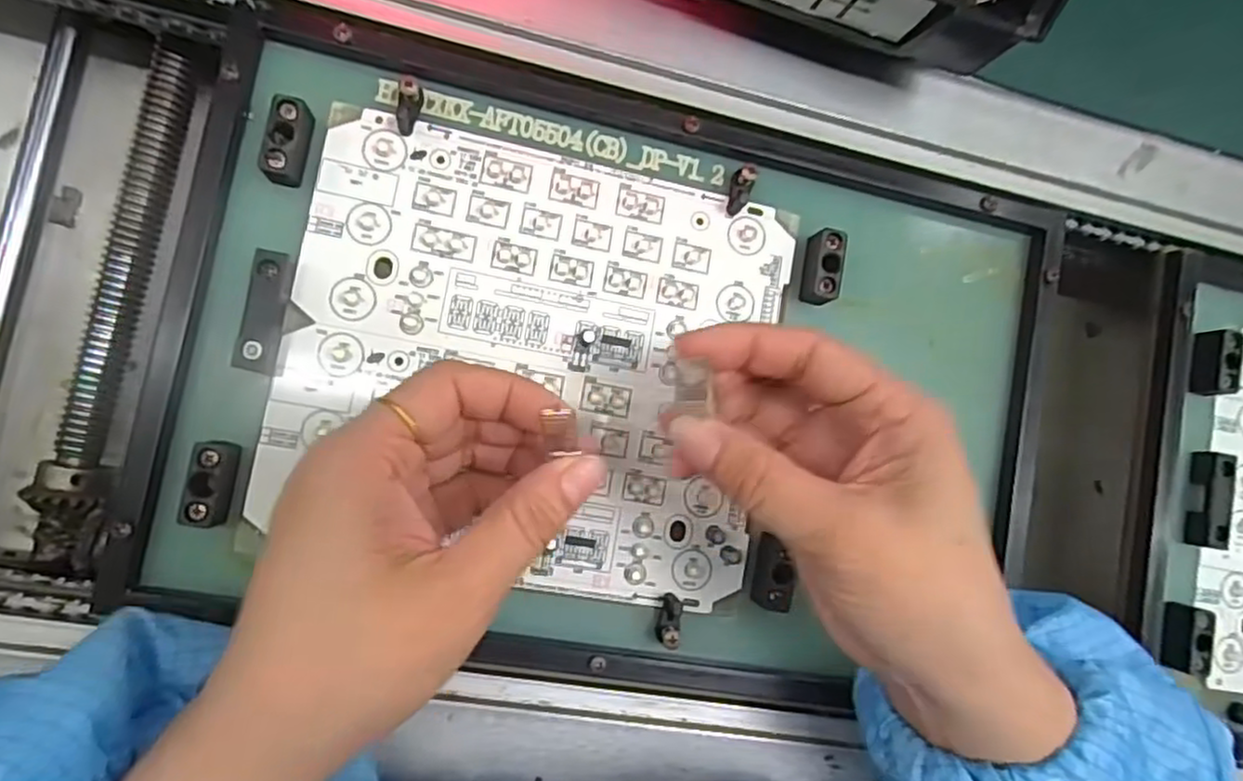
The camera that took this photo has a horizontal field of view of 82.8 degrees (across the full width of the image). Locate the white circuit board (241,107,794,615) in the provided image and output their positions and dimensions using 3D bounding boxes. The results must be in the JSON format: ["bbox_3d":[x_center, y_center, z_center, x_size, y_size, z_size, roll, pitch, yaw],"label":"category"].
[{"bbox_3d":[-0.034,-0.012,0.287,0.193,0.008,0.171,11,85,-10],"label":"white circuit board"}]

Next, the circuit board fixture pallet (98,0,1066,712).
[{"bbox_3d":[0.010,-0.004,0.286,0.353,0.023,0.228,11,85,-10],"label":"circuit board fixture pallet"}]

